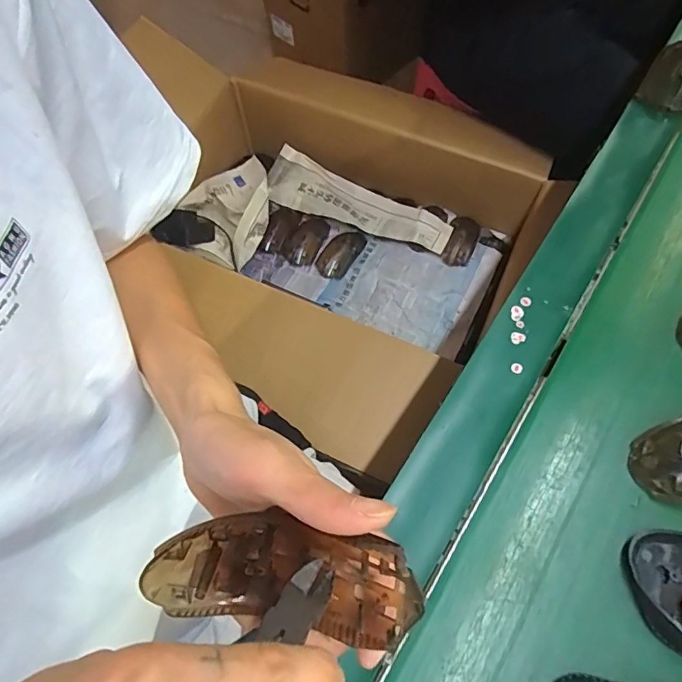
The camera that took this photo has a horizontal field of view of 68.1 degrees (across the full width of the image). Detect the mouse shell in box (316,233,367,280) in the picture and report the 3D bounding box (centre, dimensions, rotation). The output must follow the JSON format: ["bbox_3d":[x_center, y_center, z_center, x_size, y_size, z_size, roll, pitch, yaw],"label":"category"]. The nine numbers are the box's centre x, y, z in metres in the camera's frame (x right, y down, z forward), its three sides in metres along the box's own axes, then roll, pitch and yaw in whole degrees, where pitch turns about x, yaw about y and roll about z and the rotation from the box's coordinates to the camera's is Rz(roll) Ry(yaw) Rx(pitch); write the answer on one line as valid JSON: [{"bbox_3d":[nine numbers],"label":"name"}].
[{"bbox_3d":[-0.001,-0.161,0.916,0.055,0.026,0.106,26,67,16],"label":"mouse shell in box"}]

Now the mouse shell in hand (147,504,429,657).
[{"bbox_3d":[-0.022,0.099,0.216,0.110,0.030,0.058,7,99,6],"label":"mouse shell in hand"}]

